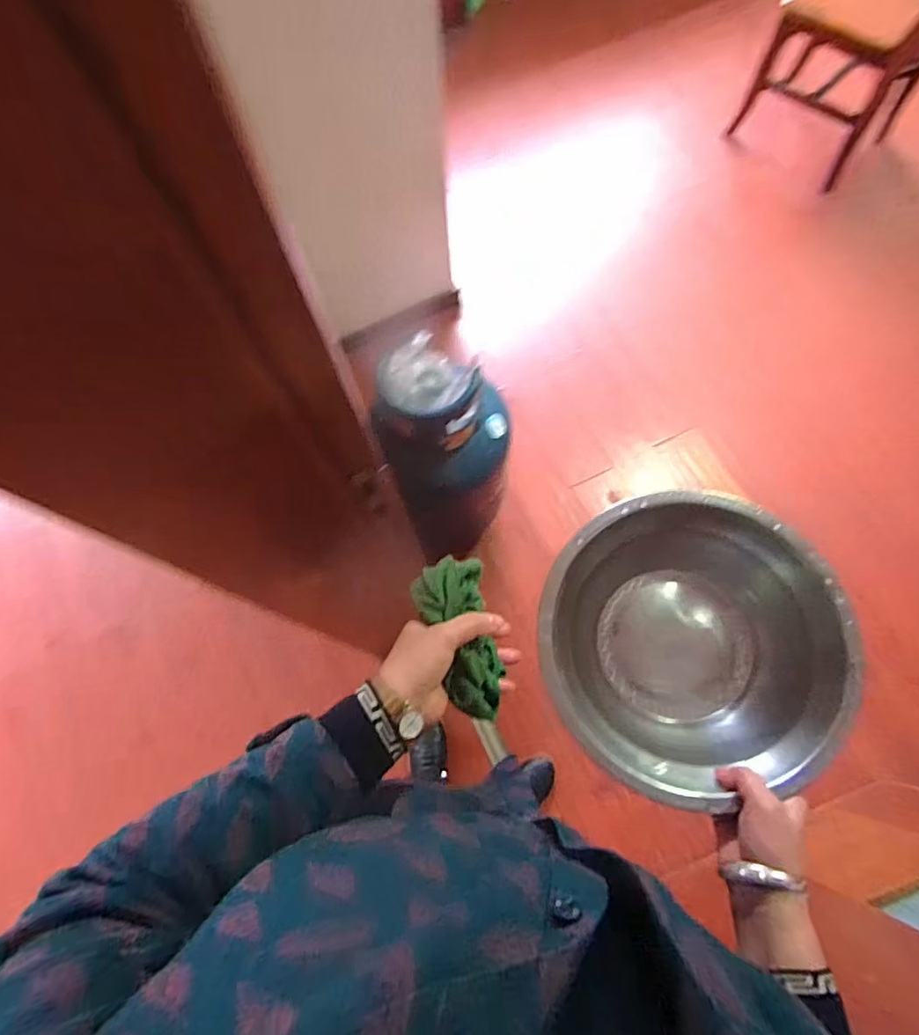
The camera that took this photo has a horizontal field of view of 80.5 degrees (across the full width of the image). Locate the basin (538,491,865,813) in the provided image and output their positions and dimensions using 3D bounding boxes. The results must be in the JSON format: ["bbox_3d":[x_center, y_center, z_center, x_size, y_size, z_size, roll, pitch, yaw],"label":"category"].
[{"bbox_3d":[0.213,0.113,0.516,0.261,0.085,0.257,0,78,1],"label":"basin"}]

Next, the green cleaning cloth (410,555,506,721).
[{"bbox_3d":[0.000,0.104,0.469,0.062,0.053,0.138,-11,79,-2],"label":"green cleaning cloth"}]

